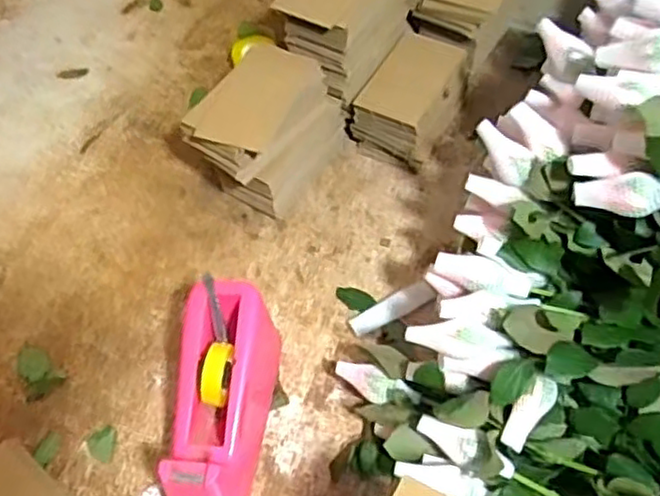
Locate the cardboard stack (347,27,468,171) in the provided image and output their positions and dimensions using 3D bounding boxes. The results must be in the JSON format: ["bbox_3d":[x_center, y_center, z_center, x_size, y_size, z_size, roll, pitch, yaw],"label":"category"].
[{"bbox_3d":[0.100,-0.181,0.824,0.094,0.090,0.150,26,61,18],"label":"cardboard stack"}]

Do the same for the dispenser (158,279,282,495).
[{"bbox_3d":[-0.097,0.141,0.611,0.079,0.102,0.199,5,56,5],"label":"dispenser"}]

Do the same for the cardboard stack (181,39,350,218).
[{"bbox_3d":[-0.069,-0.124,0.763,0.105,0.145,0.162,24,60,17],"label":"cardboard stack"}]

